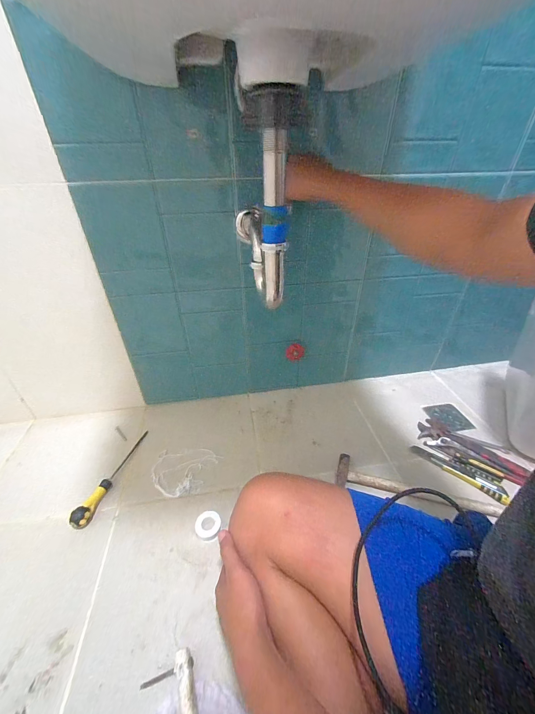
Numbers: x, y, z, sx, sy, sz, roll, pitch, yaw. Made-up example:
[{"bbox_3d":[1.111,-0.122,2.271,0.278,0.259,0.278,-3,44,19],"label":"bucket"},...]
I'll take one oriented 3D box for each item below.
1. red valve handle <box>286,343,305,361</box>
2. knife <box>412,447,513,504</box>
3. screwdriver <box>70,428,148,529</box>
[{"bbox_3d":[0.079,-0.014,0.802,0.051,0.046,0.018,0,36,1],"label":"red valve handle"},{"bbox_3d":[0.415,0.252,0.626,0.188,0.014,0.030,28,45,36],"label":"knife"},{"bbox_3d":[-0.344,0.255,0.642,0.031,0.033,0.244,5,36,10],"label":"screwdriver"}]

